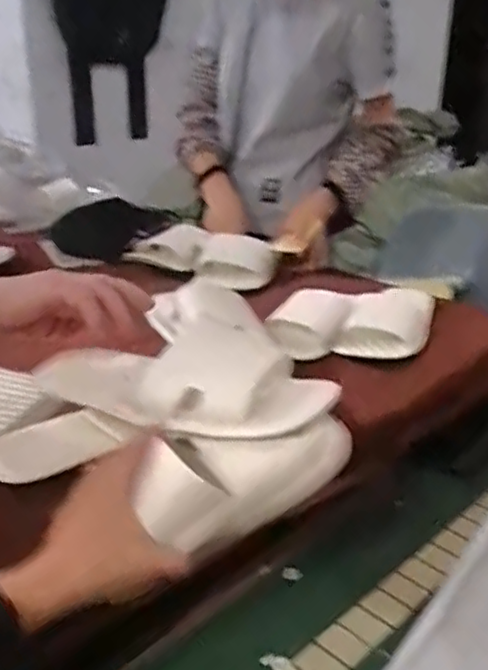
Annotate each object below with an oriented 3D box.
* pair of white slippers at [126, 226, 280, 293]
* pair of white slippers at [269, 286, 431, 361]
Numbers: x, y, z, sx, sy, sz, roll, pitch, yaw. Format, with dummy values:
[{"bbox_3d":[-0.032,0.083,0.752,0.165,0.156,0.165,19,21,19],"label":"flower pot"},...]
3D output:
[{"bbox_3d":[-0.071,-0.127,1.141,0.236,0.065,0.103,12,25,24],"label":"pair of white slippers"},{"bbox_3d":[0.155,-0.018,0.895,0.231,0.060,0.126,-7,24,-17],"label":"pair of white slippers"}]

